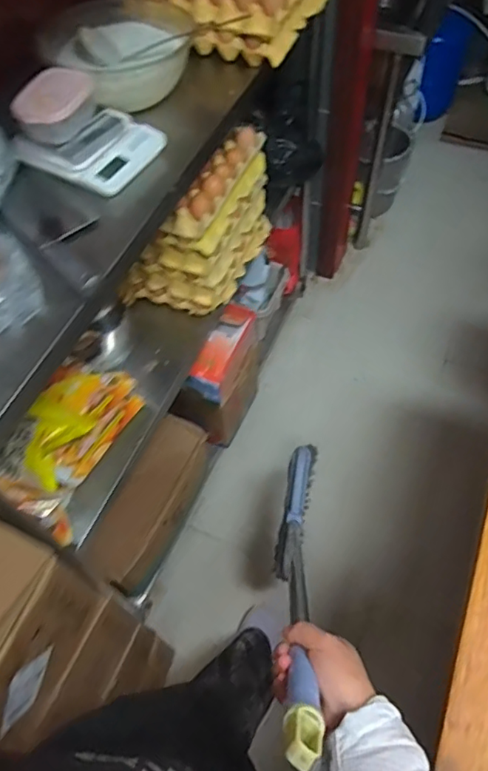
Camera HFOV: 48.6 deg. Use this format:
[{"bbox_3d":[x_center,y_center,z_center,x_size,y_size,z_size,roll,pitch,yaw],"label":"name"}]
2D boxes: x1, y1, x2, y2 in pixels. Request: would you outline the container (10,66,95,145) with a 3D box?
[{"bbox_3d":[-0.265,-0.390,0.769,0.076,0.070,0.127,33,66,22],"label":"container"}]

